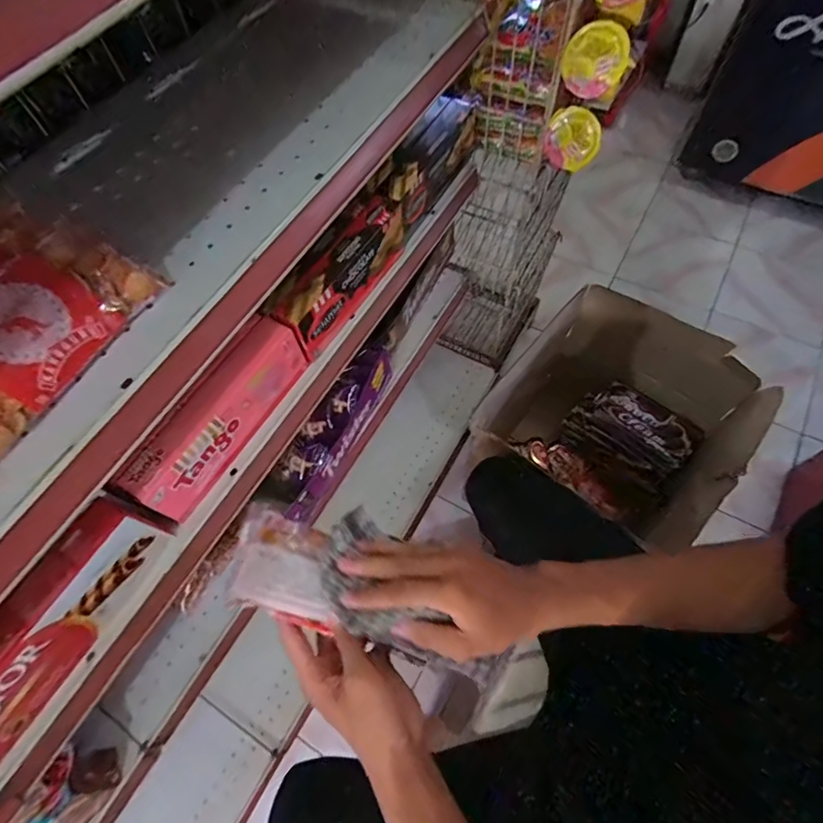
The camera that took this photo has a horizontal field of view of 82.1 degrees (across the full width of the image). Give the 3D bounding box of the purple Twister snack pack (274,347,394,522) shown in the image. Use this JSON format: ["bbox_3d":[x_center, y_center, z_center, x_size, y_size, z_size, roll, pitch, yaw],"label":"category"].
[{"bbox_3d":[-0.125,0.022,0.736,0.084,0.063,0.286,23,67,15],"label":"purple Twister snack pack"}]

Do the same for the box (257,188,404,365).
[{"bbox_3d":[-0.085,-0.168,0.576,0.052,0.090,0.207,26,68,16],"label":"box"}]

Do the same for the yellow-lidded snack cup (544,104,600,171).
[{"bbox_3d":[0.221,-0.374,0.652,0.074,0.071,0.053,15,65,11],"label":"yellow-lidded snack cup"}]

